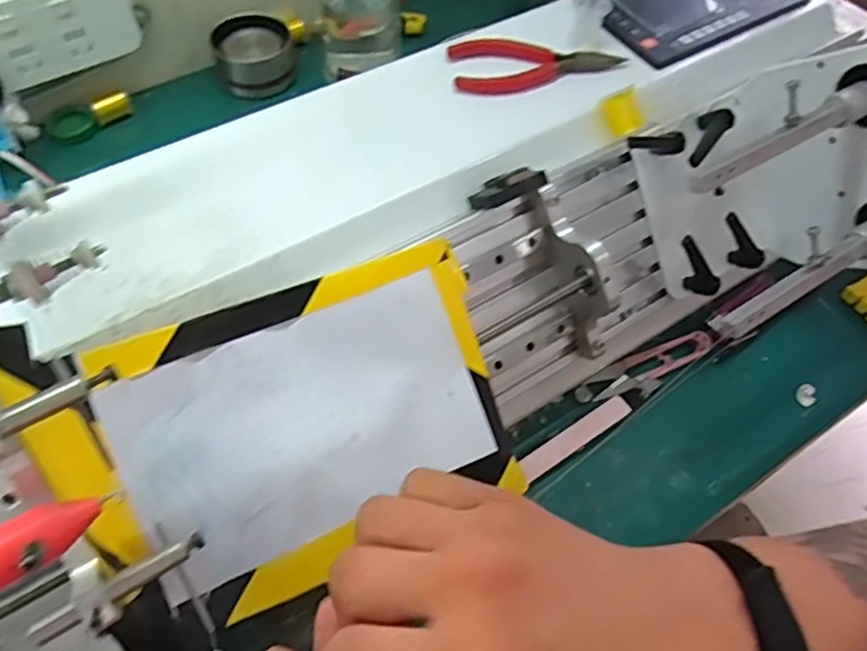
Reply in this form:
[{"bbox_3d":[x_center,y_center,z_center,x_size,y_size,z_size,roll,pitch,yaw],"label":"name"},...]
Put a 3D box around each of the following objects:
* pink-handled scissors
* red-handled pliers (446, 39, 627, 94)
[{"bbox_3d":[0.160,0.030,0.482,0.101,0.013,0.032,-26,63,-18],"label":"pink-handled scissors"},{"bbox_3d":[0.072,-0.183,0.453,0.119,0.007,0.044,-6,58,-7],"label":"red-handled pliers"}]

